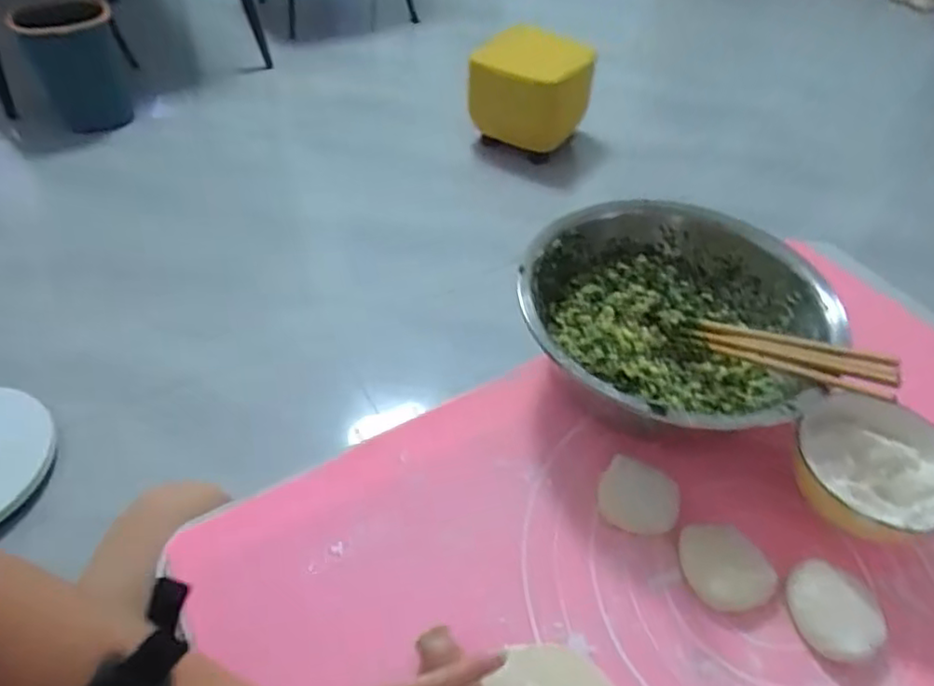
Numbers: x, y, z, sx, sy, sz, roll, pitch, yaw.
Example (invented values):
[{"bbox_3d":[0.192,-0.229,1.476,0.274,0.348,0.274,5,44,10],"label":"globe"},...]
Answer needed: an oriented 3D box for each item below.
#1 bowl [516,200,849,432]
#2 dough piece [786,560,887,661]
[{"bbox_3d":[0.172,-0.014,0.563,0.243,0.119,0.245,1,49,-1],"label":"bowl"},{"bbox_3d":[0.248,0.182,0.438,0.057,0.024,0.060,1,49,-1],"label":"dough piece"}]

